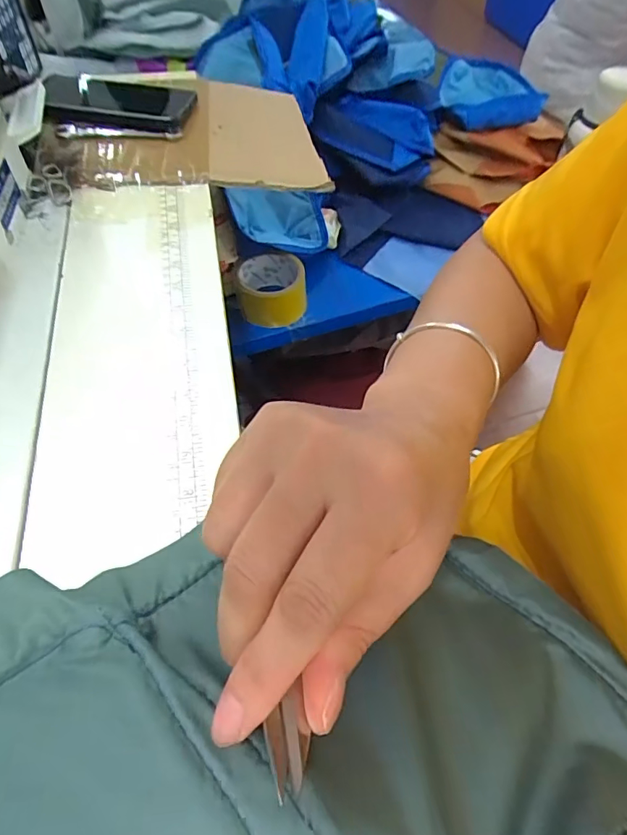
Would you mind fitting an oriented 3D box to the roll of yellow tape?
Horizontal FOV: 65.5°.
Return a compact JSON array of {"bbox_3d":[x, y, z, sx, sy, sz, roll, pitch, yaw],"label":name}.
[{"bbox_3d":[-0.054,-0.172,0.664,0.087,0.063,0.094,-9,57,-7],"label":"roll of yellow tape"}]

